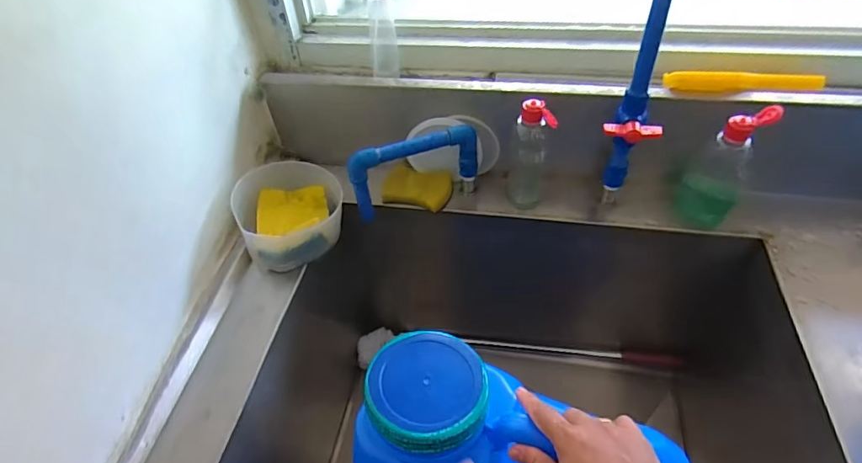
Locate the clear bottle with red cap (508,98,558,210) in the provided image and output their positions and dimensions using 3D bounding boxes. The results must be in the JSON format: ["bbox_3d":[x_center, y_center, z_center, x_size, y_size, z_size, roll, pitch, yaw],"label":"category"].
[{"bbox_3d":[0.137,-0.100,0.657,0.051,0.156,0.040,5,48,8],"label":"clear bottle with red cap"}]

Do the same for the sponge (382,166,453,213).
[{"bbox_3d":[-0.018,-0.070,0.724,0.091,0.032,0.077,8,48,11],"label":"sponge"}]

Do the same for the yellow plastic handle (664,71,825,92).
[{"bbox_3d":[0.401,-0.191,0.608,0.189,0.024,0.034,6,48,9],"label":"yellow plastic handle"}]

